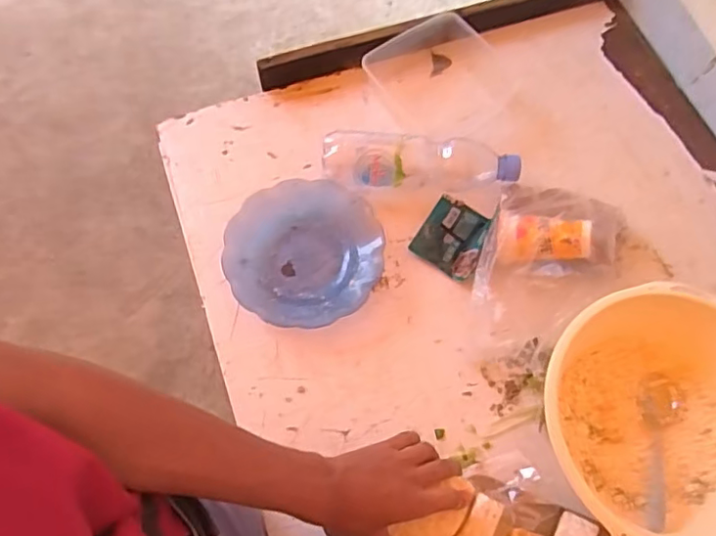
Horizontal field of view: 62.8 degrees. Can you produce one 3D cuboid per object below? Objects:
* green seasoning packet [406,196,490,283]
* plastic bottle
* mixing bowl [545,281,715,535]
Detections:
[{"bbox_3d":[0.117,-0.038,0.706,0.079,0.018,0.088,31,70,13],"label":"green seasoning packet"},{"bbox_3d":[0.077,-0.127,0.720,0.236,0.061,0.060,0,66,0],"label":"plastic bottle"},{"bbox_3d":[0.296,0.152,0.584,0.249,0.101,0.237,0,66,0],"label":"mixing bowl"}]

